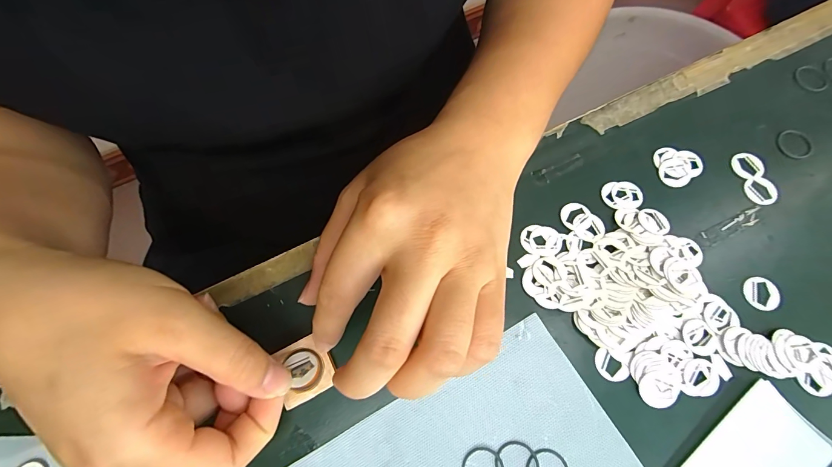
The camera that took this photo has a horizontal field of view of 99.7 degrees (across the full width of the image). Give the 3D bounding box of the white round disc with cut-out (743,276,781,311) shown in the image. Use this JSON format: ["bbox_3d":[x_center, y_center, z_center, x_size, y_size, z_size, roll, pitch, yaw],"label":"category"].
[{"bbox_3d":[0.190,0.033,0.193,0.016,0.005,0.018,-2,72,1],"label":"white round disc with cut-out"}]

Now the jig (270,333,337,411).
[{"bbox_3d":[-0.058,0.069,0.179,0.027,0.011,0.029,-24,73,-6],"label":"jig"}]

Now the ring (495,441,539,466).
[{"bbox_3d":[0.049,0.113,0.170,0.021,0.004,0.021,-1,72,2],"label":"ring"}]

